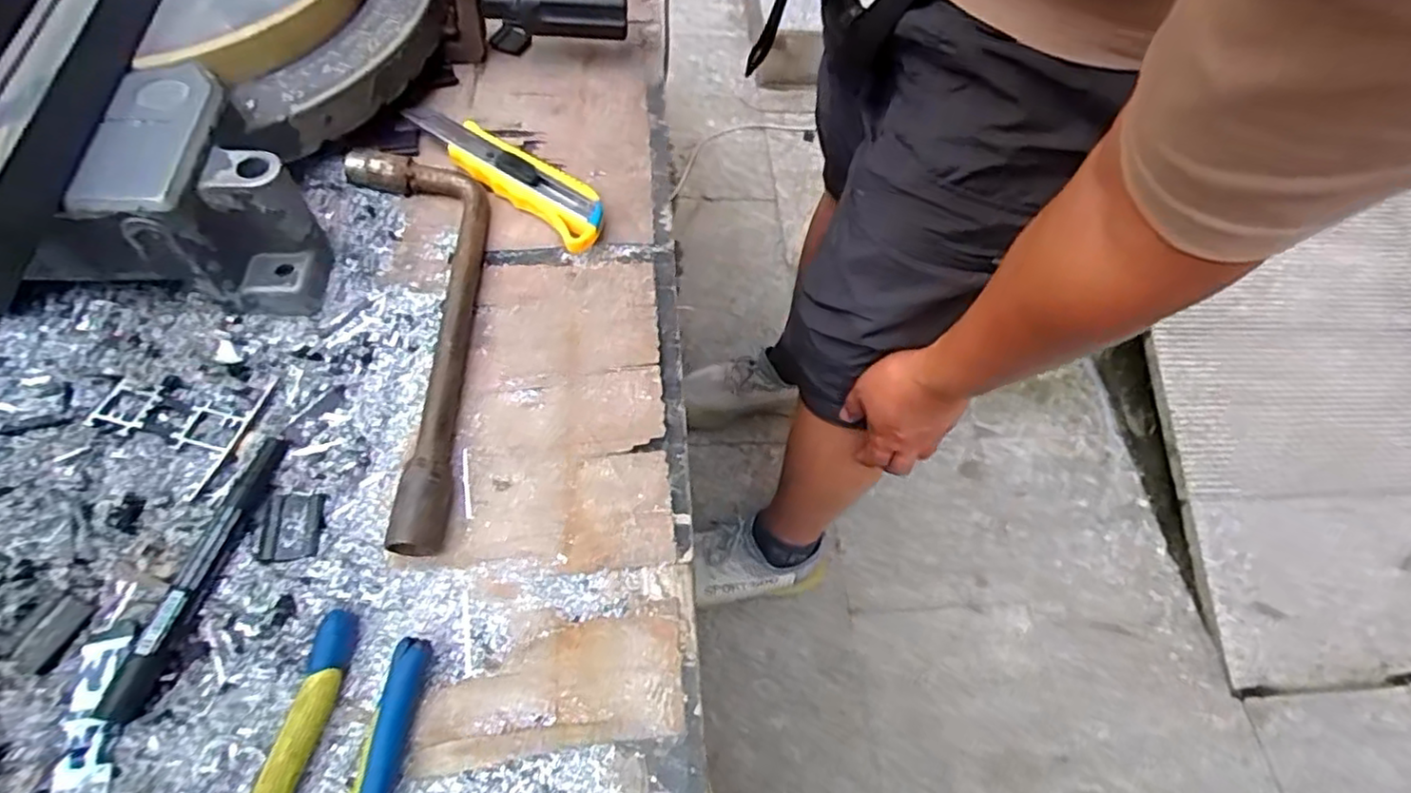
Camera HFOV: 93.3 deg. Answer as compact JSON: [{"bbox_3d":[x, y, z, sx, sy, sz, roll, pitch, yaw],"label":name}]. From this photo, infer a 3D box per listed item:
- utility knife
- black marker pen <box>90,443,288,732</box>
[{"bbox_3d":[-0.125,-0.147,0.430,0.162,0.023,0.040,39,63,15],"label":"utility knife"},{"bbox_3d":[-0.228,0.077,0.303,0.012,0.013,0.129,15,59,1],"label":"black marker pen"}]

